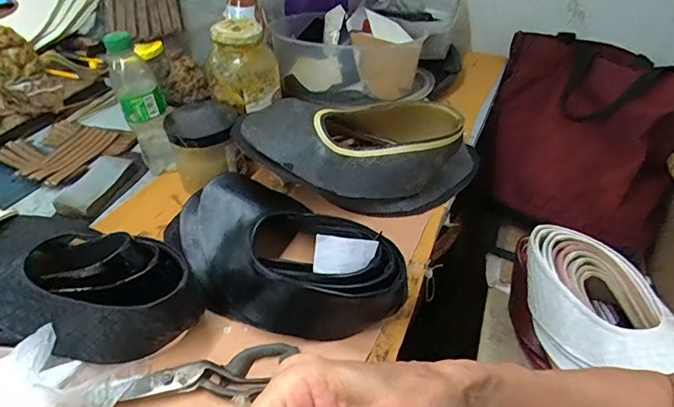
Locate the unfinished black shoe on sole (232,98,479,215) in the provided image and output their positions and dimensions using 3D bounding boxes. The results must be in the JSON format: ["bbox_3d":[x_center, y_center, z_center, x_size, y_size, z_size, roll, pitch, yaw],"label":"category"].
[{"bbox_3d":[0.037,-0.064,0.587,0.305,0.101,0.145,0,41,2],"label":"unfinished black shoe on sole"}]

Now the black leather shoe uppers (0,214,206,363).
[{"bbox_3d":[-0.252,0.070,0.453,0.260,0.092,0.133,6,43,7],"label":"black leather shoe uppers"}]

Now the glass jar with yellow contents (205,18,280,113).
[{"bbox_3d":[-0.121,-0.180,0.597,0.071,0.094,0.071,26,48,28],"label":"glass jar with yellow contents"}]

